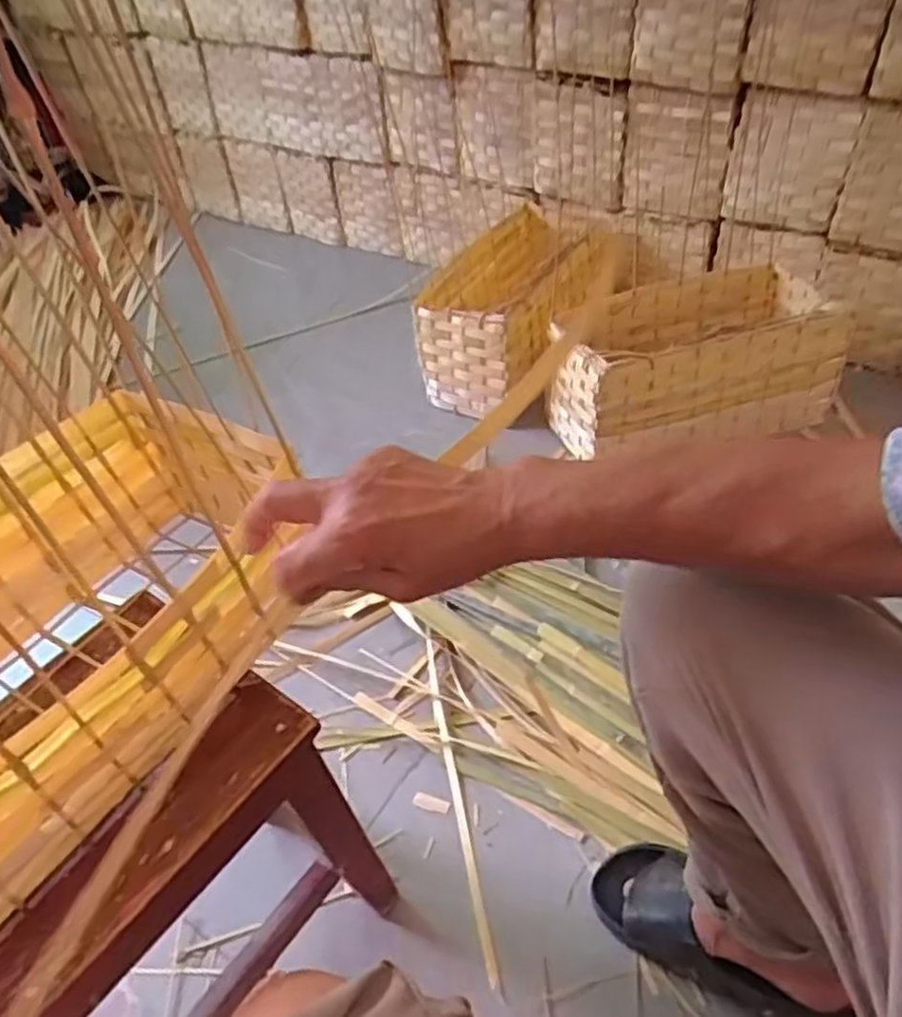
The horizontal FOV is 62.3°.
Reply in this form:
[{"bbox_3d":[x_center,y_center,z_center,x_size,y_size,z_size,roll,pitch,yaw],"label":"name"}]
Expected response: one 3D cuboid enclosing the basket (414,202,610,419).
[{"bbox_3d":[0.123,-0.373,1.379,0.260,0.195,0.423,27,55,28],"label":"basket"}]

